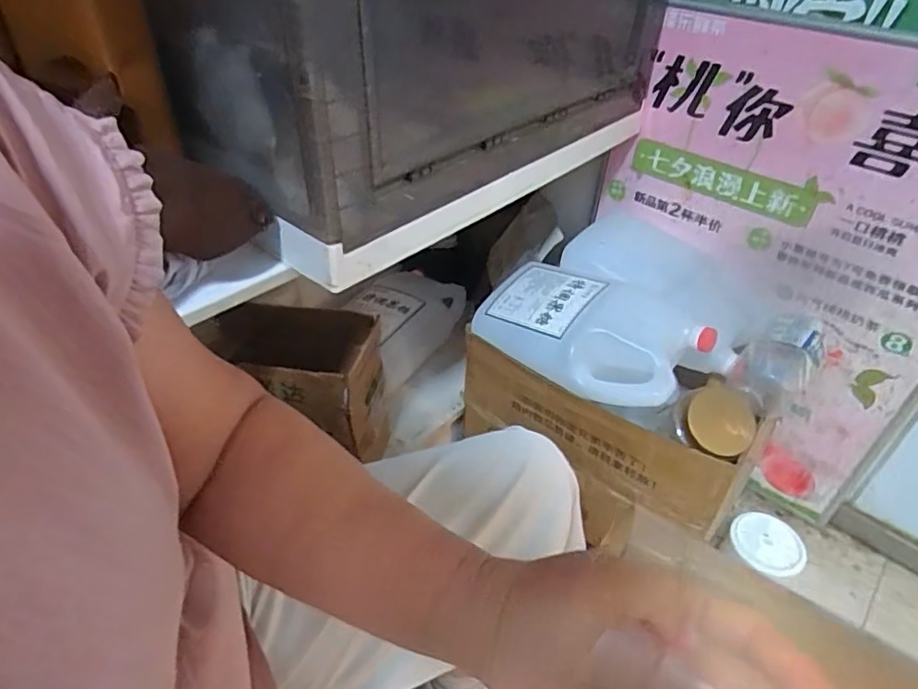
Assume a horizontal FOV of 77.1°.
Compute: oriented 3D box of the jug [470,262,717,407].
[{"bbox_3d":[0.188,-0.027,0.866,0.168,0.097,0.323,-32,50,-33],"label":"jug"}]

